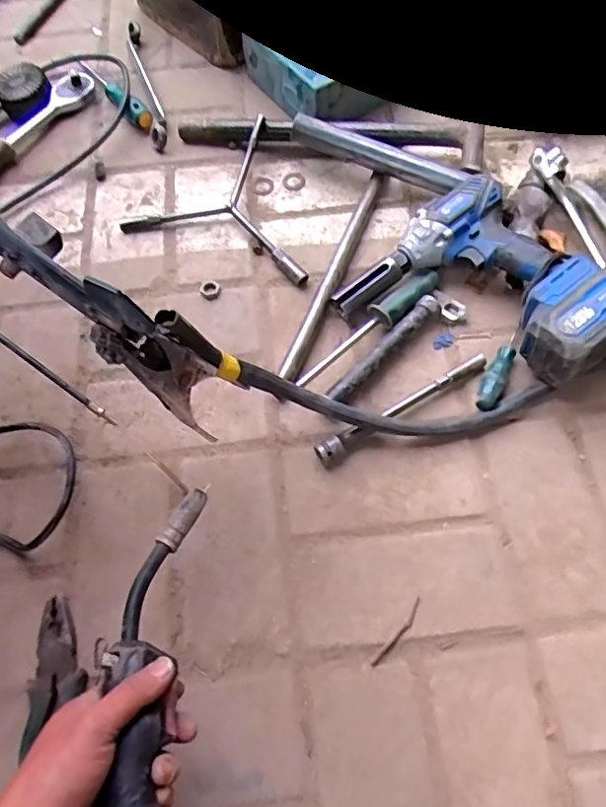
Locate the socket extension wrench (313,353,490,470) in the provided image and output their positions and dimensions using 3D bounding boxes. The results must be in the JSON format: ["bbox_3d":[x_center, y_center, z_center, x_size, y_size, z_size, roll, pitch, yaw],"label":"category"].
[{"bbox_3d":[0.098,0.001,0.557,0.197,0.022,0.023,-31,68,-12],"label":"socket extension wrench"}]

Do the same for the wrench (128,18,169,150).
[{"bbox_3d":[-0.215,-0.440,0.772,0.023,0.022,0.255,-16,66,-6],"label":"wrench"}]

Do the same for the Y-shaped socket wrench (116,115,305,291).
[{"bbox_3d":[-0.074,-0.253,0.664,0.228,0.039,0.182,18,67,10],"label":"Y-shaped socket wrench"}]

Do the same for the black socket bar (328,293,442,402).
[{"bbox_3d":[0.085,-0.055,0.584,0.018,0.024,0.157,41,72,18],"label":"black socket bar"}]

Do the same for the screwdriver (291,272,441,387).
[{"bbox_3d":[0.069,-0.077,0.587,0.028,0.028,0.199,42,73,18],"label":"screwdriver"}]

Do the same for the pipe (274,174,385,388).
[{"bbox_3d":[0.037,-0.147,0.626,0.017,0.019,0.293,20,67,10],"label":"pipe"}]

